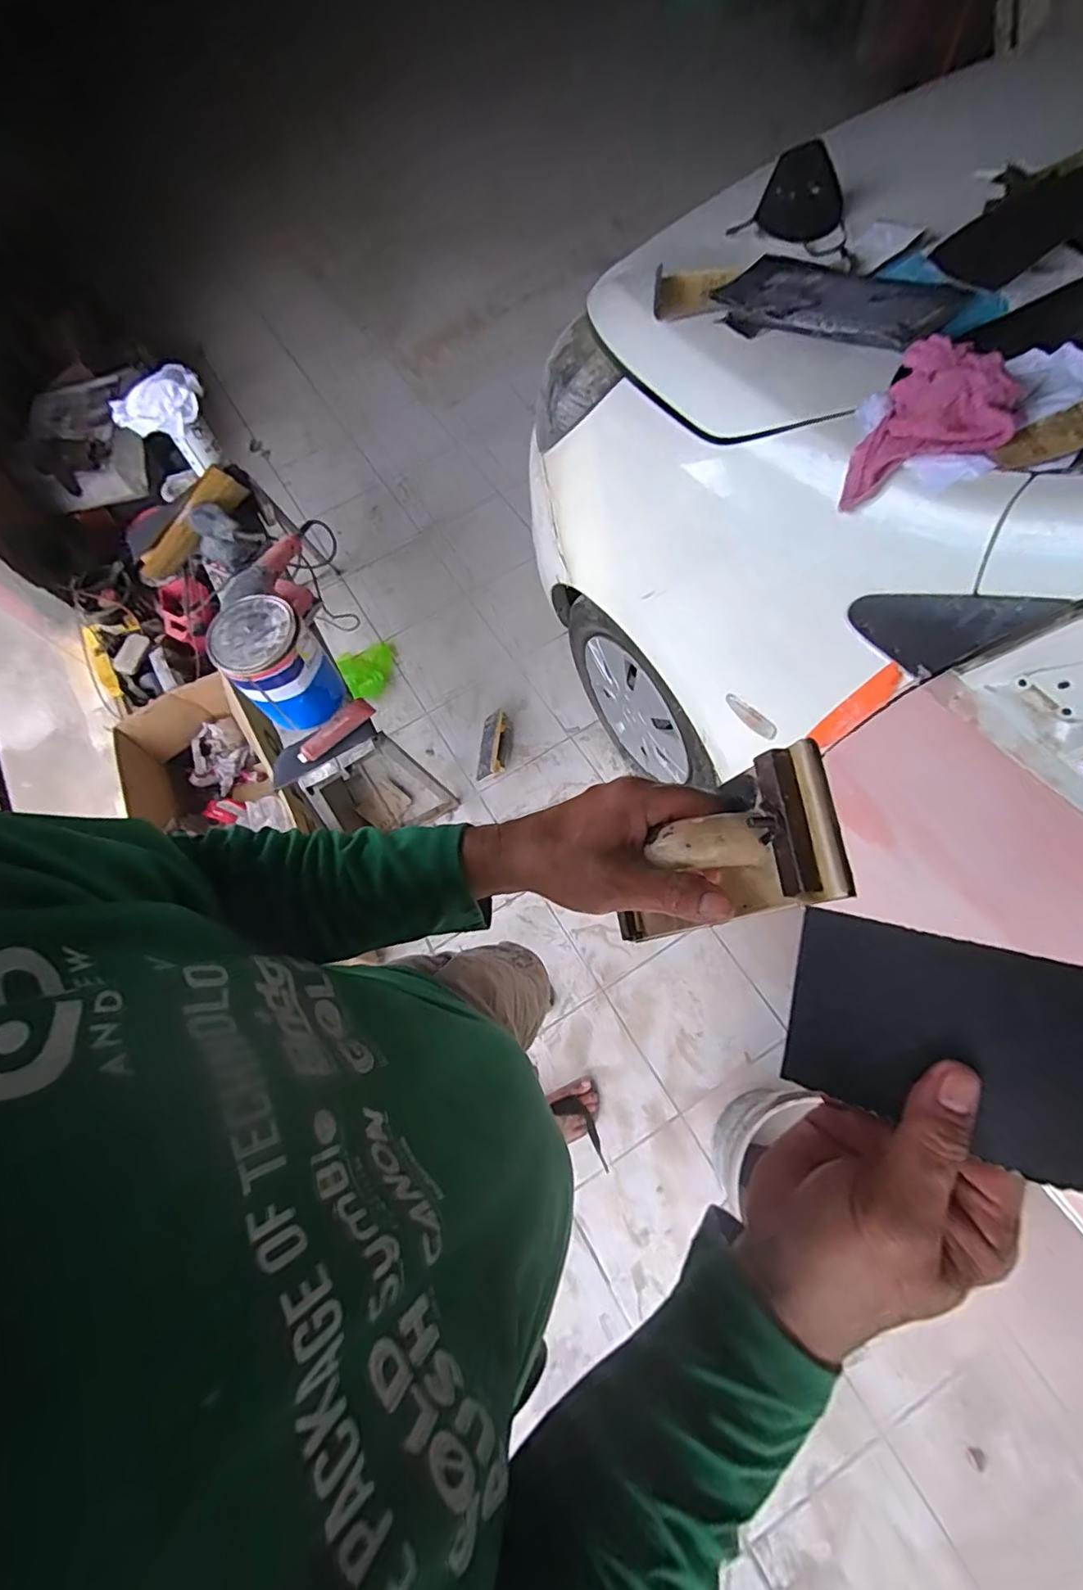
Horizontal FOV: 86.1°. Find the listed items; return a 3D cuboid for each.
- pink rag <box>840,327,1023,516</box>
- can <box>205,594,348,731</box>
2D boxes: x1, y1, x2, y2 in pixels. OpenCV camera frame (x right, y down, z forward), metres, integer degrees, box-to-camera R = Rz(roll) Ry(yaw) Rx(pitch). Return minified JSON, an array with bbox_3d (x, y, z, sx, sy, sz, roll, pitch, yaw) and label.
[{"bbox_3d":[0.363,-0.351,0.548,0.118,0.095,0.119,7,70,8],"label":"pink rag"},{"bbox_3d":[-0.512,-0.249,1.133,0.168,0.224,0.176,-2,69,5],"label":"can"}]

